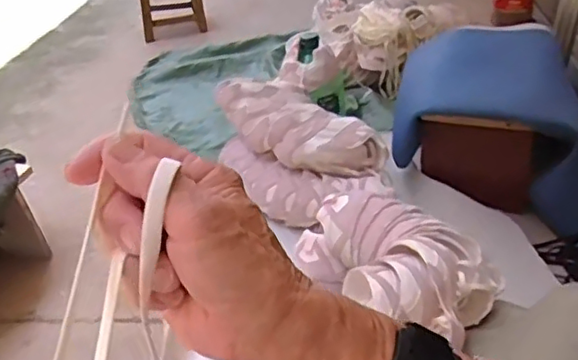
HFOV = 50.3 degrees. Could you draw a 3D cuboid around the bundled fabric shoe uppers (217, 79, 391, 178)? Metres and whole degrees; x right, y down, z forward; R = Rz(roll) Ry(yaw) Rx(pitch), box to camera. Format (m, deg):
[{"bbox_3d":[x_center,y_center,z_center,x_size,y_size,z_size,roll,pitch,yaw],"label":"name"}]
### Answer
[{"bbox_3d":[0.015,-0.128,1.445,0.425,0.110,0.167,26,40,16],"label":"bundled fabric shoe uppers"}]

